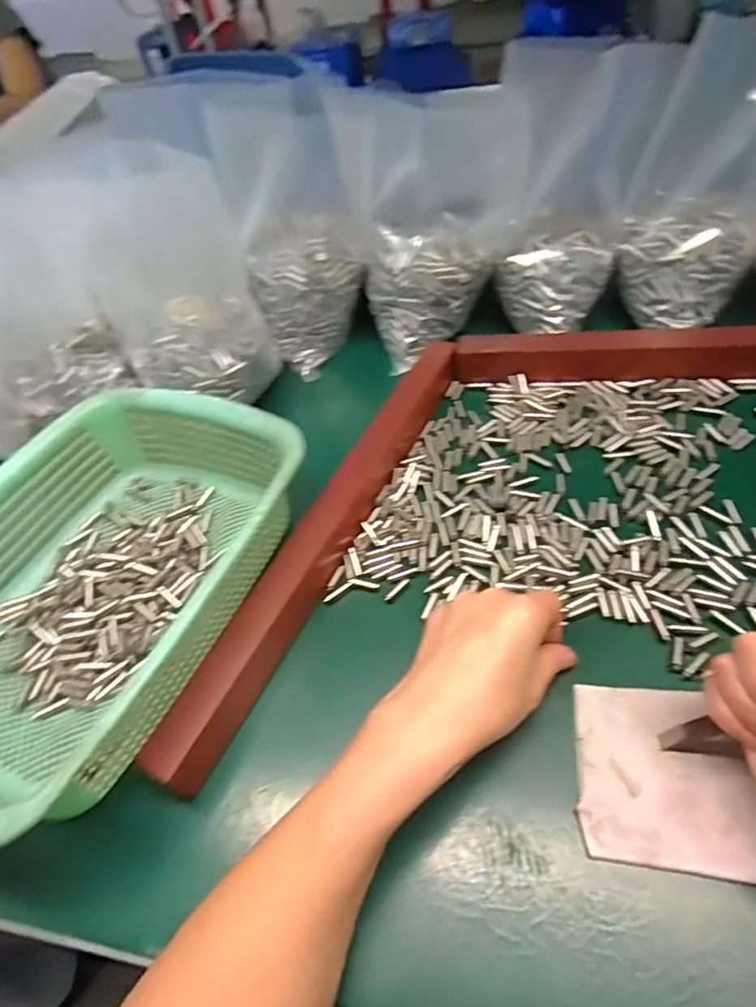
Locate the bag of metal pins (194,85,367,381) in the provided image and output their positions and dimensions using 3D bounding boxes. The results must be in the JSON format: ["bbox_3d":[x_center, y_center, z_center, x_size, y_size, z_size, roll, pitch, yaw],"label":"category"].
[{"bbox_3d":[-0.079,-0.251,0.532,0.112,0.240,0.070,-14,13,-9],"label":"bag of metal pins"}]

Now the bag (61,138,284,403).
[{"bbox_3d":[-0.170,-0.182,0.477,0.125,0.184,0.133,-29,54,-13],"label":"bag"}]

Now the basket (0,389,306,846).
[{"bbox_3d":[-0.197,0.050,0.373,0.223,0.095,0.291,11,55,17],"label":"basket"}]

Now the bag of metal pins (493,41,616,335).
[{"bbox_3d":[0.150,-0.254,0.459,0.119,0.188,0.088,11,55,17],"label":"bag of metal pins"}]

